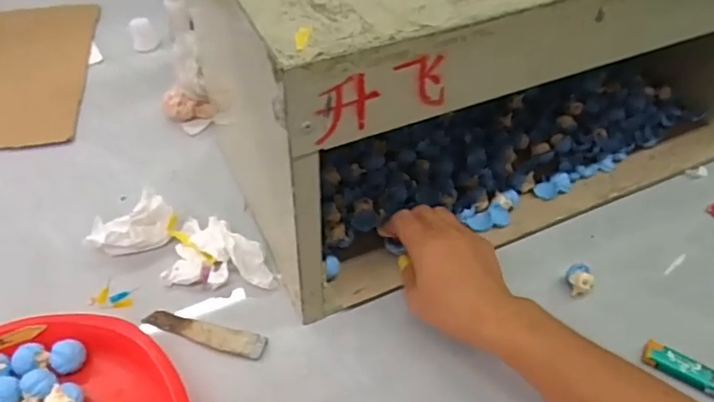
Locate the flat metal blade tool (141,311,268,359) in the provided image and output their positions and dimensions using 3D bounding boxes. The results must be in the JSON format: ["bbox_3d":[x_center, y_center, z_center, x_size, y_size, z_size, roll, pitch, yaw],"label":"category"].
[{"bbox_3d":[-0.140,0.121,0.522,0.117,0.006,0.025,13,48,10],"label":"flat metal blade tool"}]

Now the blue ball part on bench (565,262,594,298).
[{"bbox_3d":[0.219,0.080,0.563,0.026,0.031,0.026,-1,48,1],"label":"blue ball part on bench"}]

